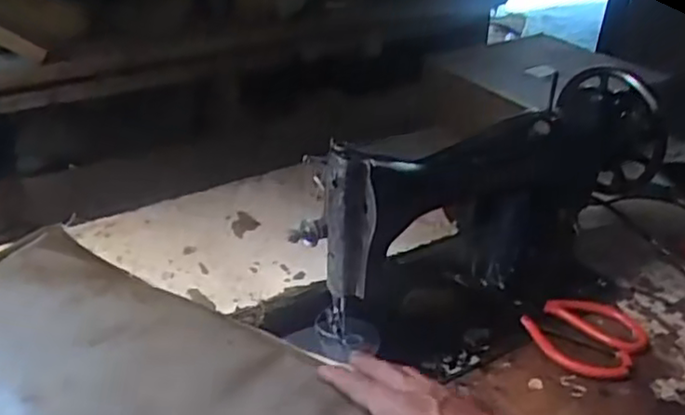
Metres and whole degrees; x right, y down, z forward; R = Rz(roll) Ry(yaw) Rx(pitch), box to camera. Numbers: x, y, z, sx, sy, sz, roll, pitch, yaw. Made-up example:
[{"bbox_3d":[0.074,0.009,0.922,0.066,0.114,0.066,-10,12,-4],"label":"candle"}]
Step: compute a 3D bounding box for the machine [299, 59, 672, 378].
[{"bbox_3d":[0.145,0.004,0.686,0.375,0.200,0.169,-16,37,-30],"label":"machine"}]

